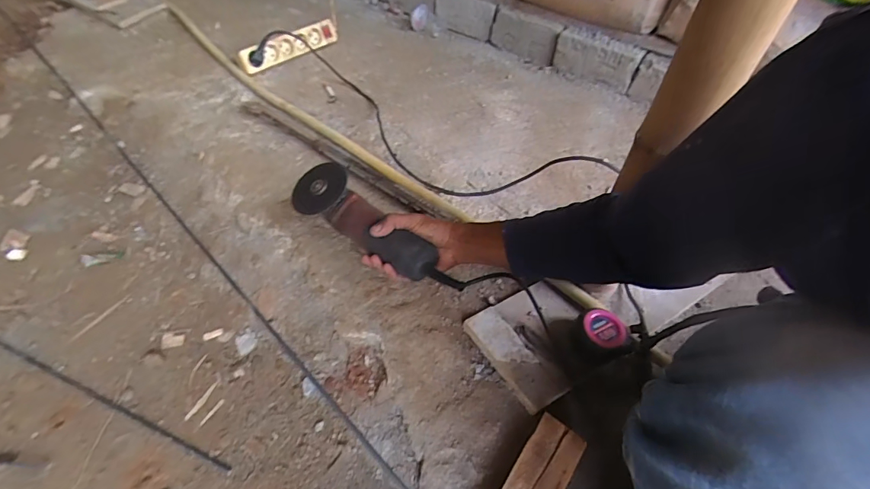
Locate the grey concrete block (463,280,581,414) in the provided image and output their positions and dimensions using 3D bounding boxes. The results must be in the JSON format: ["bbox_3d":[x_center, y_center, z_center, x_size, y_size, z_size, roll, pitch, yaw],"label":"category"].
[{"bbox_3d":[0.146,0.133,0.623,0.156,0.022,0.152,-24,55,-21],"label":"grey concrete block"}]

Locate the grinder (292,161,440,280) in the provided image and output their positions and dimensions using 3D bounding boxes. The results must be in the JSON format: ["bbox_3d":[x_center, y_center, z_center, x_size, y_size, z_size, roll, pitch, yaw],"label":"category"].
[{"bbox_3d":[-0.112,-0.029,0.675,0.266,0.069,0.082,36,57,25],"label":"grinder"}]

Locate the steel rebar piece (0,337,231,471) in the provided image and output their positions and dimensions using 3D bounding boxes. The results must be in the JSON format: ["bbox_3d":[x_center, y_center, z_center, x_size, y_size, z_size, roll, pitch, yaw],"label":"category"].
[{"bbox_3d":[-0.631,0.178,0.688,0.767,0.008,0.017,20,52,14],"label":"steel rebar piece"}]

